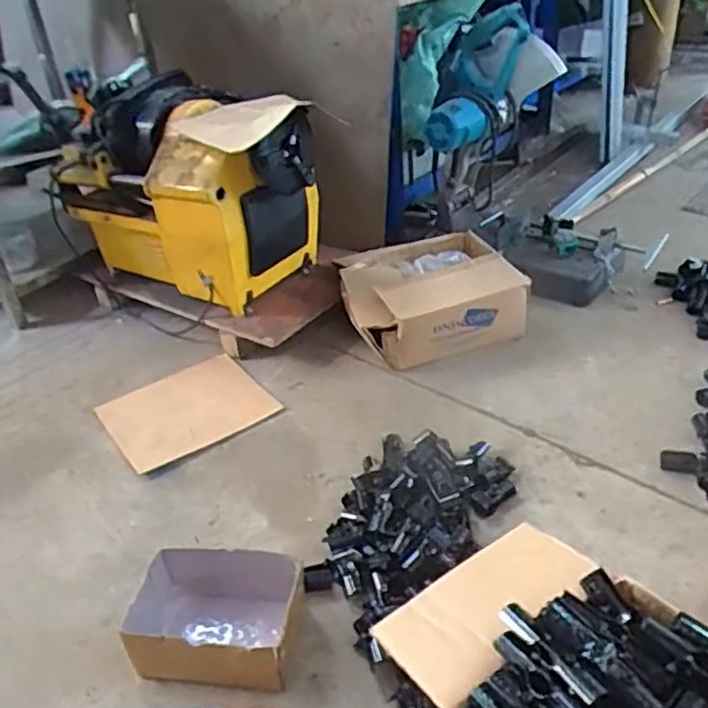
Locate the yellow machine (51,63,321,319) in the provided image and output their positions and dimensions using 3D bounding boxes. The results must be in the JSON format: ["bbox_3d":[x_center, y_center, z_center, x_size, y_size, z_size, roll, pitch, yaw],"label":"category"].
[{"bbox_3d":[-0.370,-0.368,1.533,0.610,0.405,0.278,18,41,30],"label":"yellow machine"}]

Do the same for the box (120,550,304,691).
[{"bbox_3d":[-0.183,0.345,0.896,0.213,0.090,0.149,1,35,9],"label":"box"}]

